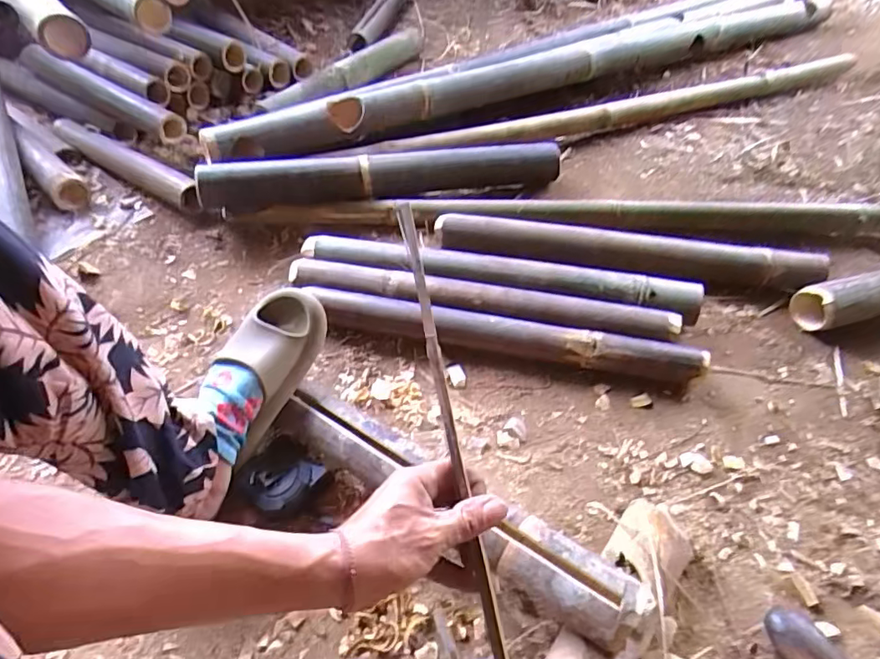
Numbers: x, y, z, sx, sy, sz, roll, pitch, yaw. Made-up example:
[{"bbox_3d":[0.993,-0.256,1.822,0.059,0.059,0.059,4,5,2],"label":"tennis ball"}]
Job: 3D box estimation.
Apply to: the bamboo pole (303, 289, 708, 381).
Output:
[{"bbox_3d":[0.071,0.008,0.740,0.552,0.054,0.051,9,49,11],"label":"bamboo pole"}]

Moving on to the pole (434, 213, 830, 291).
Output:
[{"bbox_3d":[0.292,-0.124,0.856,0.605,0.062,0.066,8,48,9],"label":"pole"}]

